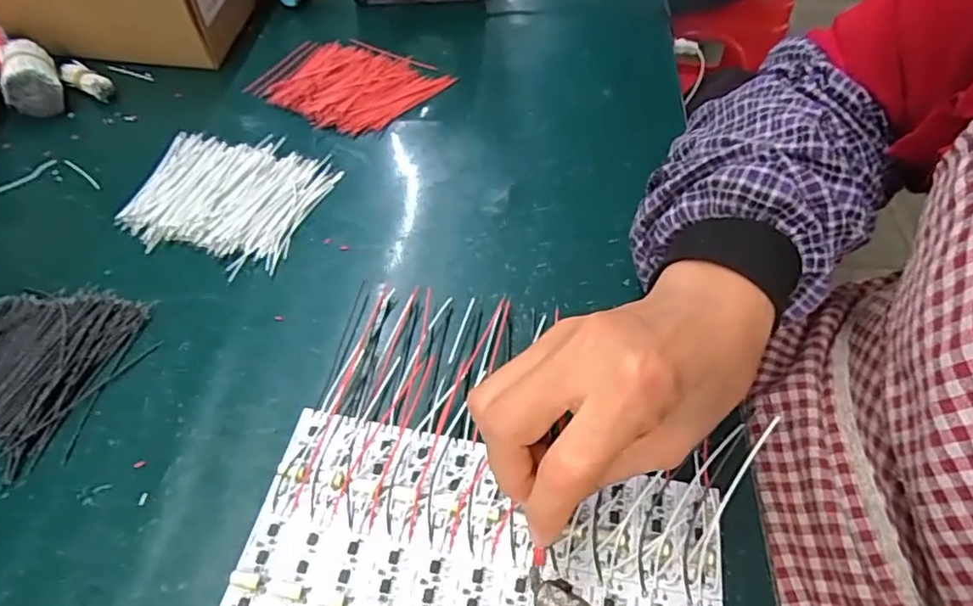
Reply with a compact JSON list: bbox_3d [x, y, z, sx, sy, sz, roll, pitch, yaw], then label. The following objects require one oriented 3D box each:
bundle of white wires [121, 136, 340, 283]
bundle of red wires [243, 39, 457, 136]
[{"bbox_3d":[-0.169,-0.071,0.376,0.121,0.007,0.101,14,54,10],"label":"bundle of white wires"},{"bbox_3d":[-0.106,-0.174,0.455,0.120,0.010,0.103,30,58,21],"label":"bundle of red wires"}]

